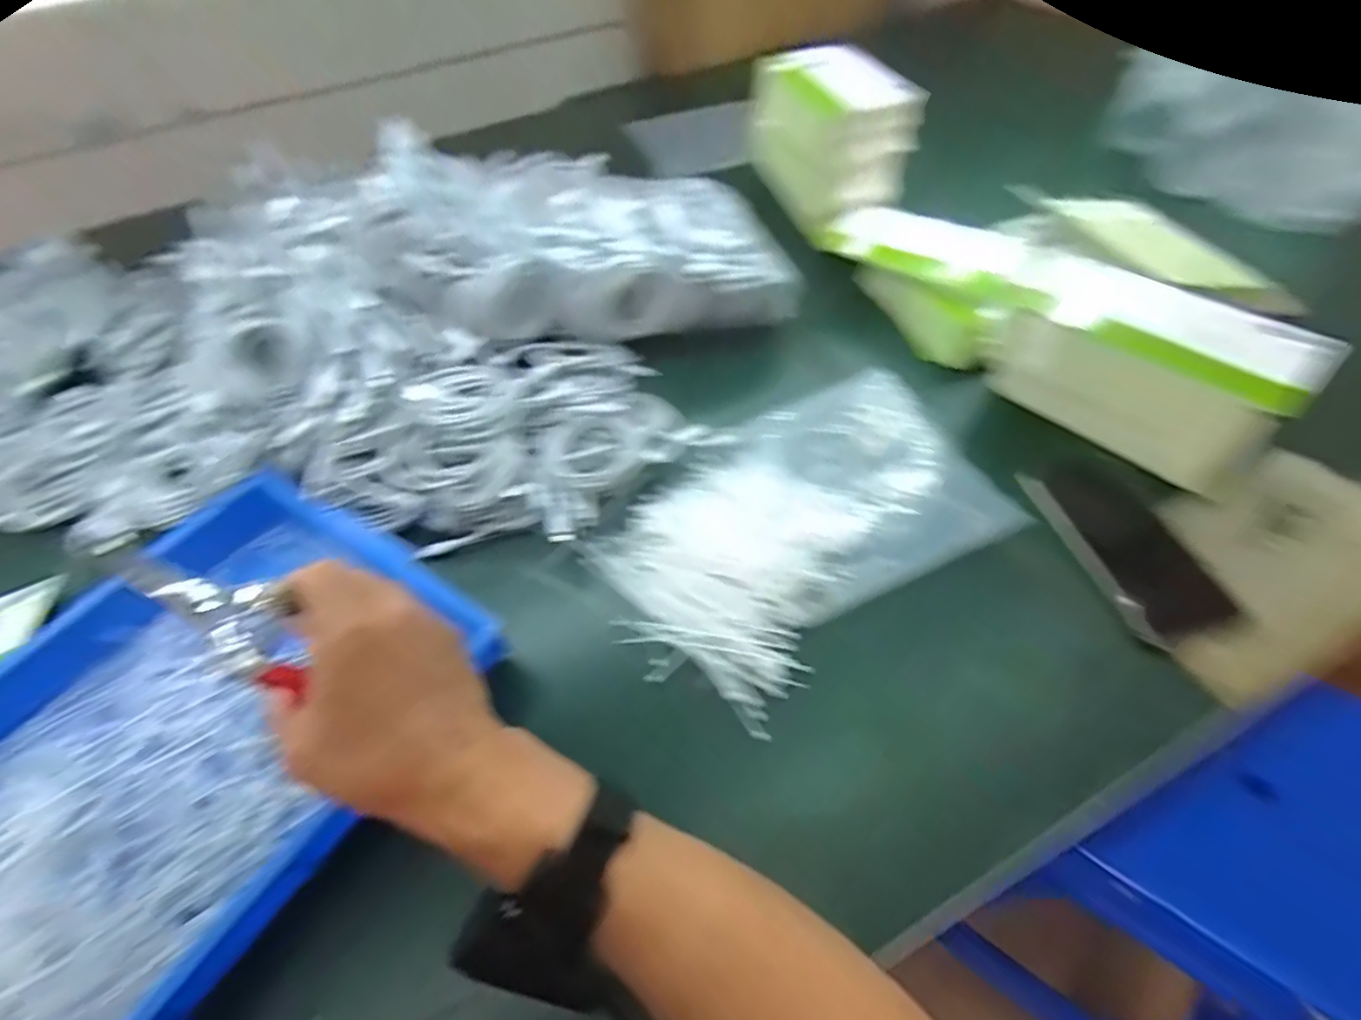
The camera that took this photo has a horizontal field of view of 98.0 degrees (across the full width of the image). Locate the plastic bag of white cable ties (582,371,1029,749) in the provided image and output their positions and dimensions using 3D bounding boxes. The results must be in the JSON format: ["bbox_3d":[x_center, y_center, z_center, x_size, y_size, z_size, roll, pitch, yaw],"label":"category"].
[{"bbox_3d":[0.099,0.007,0.480,0.323,0.030,0.201,-32,58,-17],"label":"plastic bag of white cable ties"}]

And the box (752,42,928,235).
[{"bbox_3d":[0.167,-0.408,0.645,0.121,0.130,0.190,-17,55,-7],"label":"box"}]

